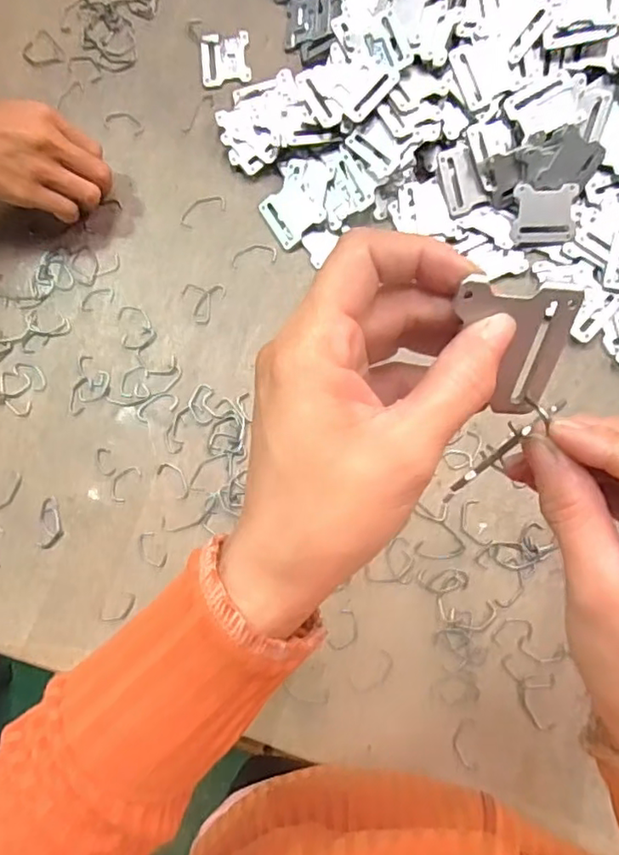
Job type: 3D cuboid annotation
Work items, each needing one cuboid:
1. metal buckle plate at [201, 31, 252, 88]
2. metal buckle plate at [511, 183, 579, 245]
[{"bbox_3d":[-0.075,-0.330,0.531,0.043,0.004,0.051,-5,82,3],"label":"metal buckle plate"},{"bbox_3d":[0.187,-0.169,0.472,0.047,0.005,0.044,0,105,3],"label":"metal buckle plate"}]

